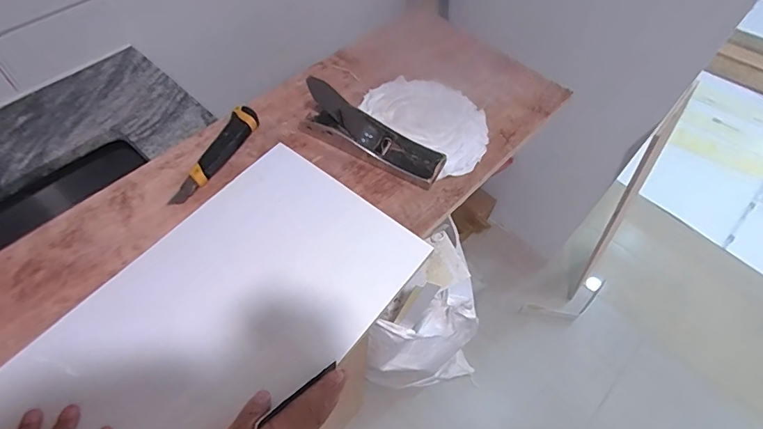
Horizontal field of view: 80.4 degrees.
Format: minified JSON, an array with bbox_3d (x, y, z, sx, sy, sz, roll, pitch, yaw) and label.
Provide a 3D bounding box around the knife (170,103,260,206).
[{"bbox_3d":[-0.216,-0.081,0.597,0.033,0.021,0.168,21,58,11],"label":"knife"}]

